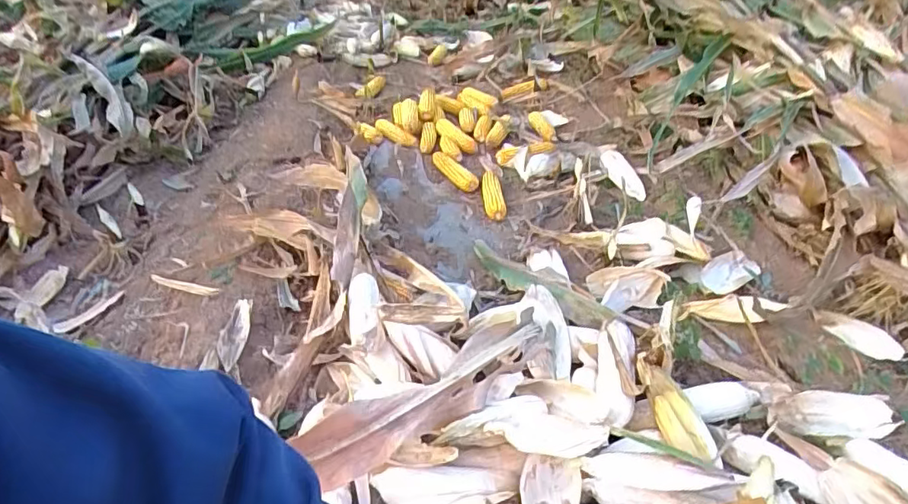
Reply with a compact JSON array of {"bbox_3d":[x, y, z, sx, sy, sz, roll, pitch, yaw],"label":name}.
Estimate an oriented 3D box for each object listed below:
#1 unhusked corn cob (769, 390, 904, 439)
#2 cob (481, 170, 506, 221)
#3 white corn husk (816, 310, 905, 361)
[{"bbox_3d":[0.603,0.254,0.883,0.212,0.046,0.073,-2,35,-1],"label":"unhusked corn cob"},{"bbox_3d":[0.111,-0.171,1.593,0.064,0.042,0.229,-1,35,1],"label":"cob"},{"bbox_3d":[0.776,0.156,1.075,0.050,0.032,0.151,-16,37,-20],"label":"white corn husk"}]

